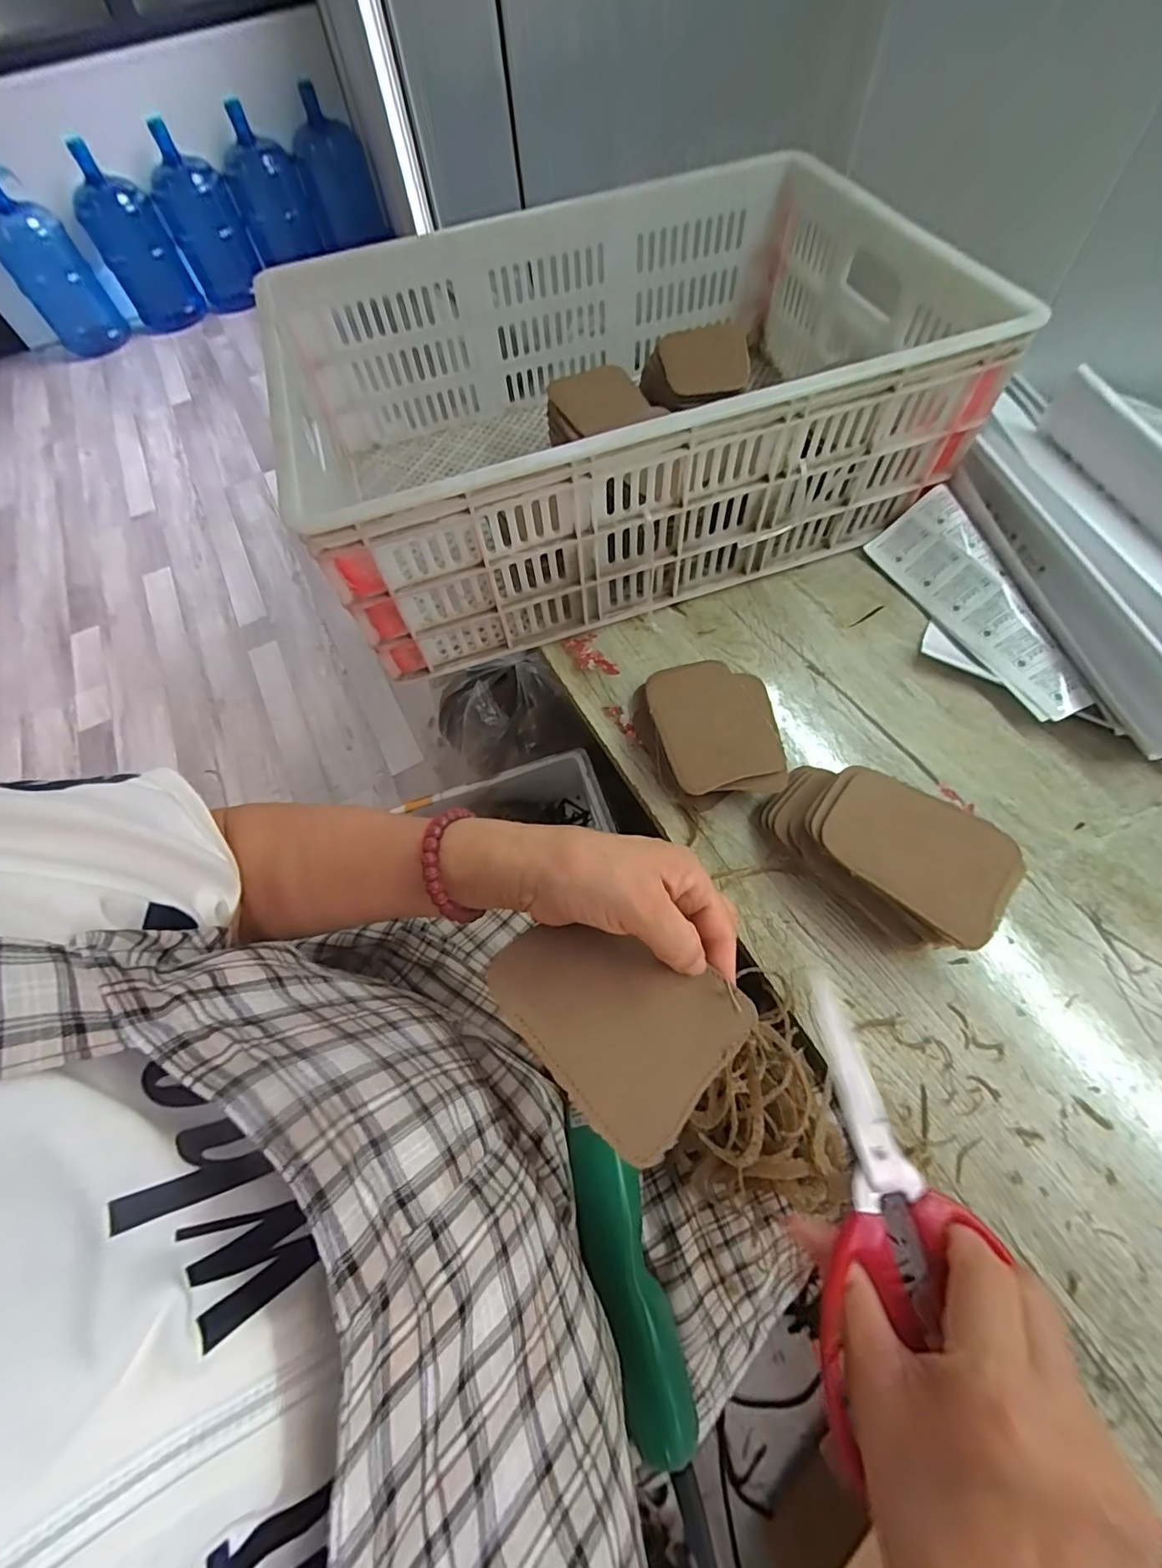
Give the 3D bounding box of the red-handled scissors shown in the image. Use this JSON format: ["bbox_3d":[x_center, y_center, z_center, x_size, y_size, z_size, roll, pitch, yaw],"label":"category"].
[{"bbox_3d":[0.130,0.170,0.230,0.071,0.016,0.167,-3,70,3],"label":"red-handled scissors"}]

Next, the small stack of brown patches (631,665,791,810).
[{"bbox_3d":[0.105,-0.045,0.458,0.109,0.045,0.131,-3,62,2],"label":"small stack of brown patches"}]

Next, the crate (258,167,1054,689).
[{"bbox_3d":[0.026,-0.404,0.568,0.603,0.187,0.426,-19,63,-6],"label":"crate"}]

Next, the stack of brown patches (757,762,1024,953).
[{"bbox_3d":[0.215,0.048,0.394,0.157,0.062,0.086,36,70,20],"label":"stack of brown patches"}]

